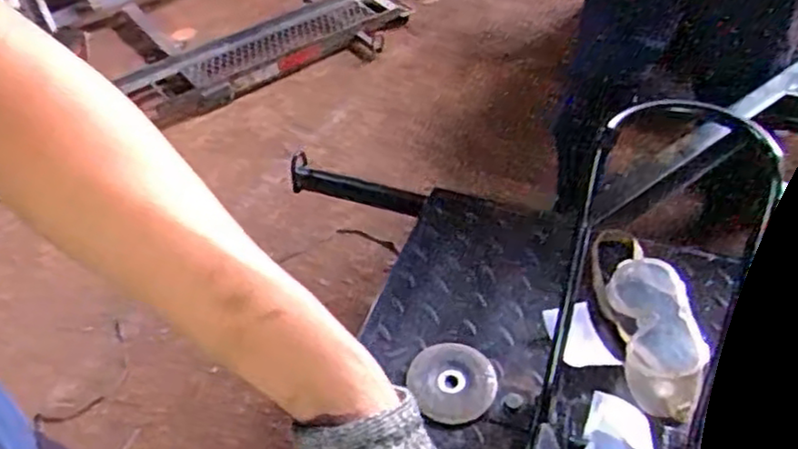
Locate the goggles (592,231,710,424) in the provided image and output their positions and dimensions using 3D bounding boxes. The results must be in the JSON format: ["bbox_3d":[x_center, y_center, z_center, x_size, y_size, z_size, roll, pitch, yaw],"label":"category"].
[{"bbox_3d":[0.270,0.091,0.773,0.085,0.049,0.249,-4,46,0],"label":"goggles"}]

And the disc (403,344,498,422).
[{"bbox_3d":[0.058,0.166,0.751,0.086,0.012,0.091,-2,46,2],"label":"disc"}]

